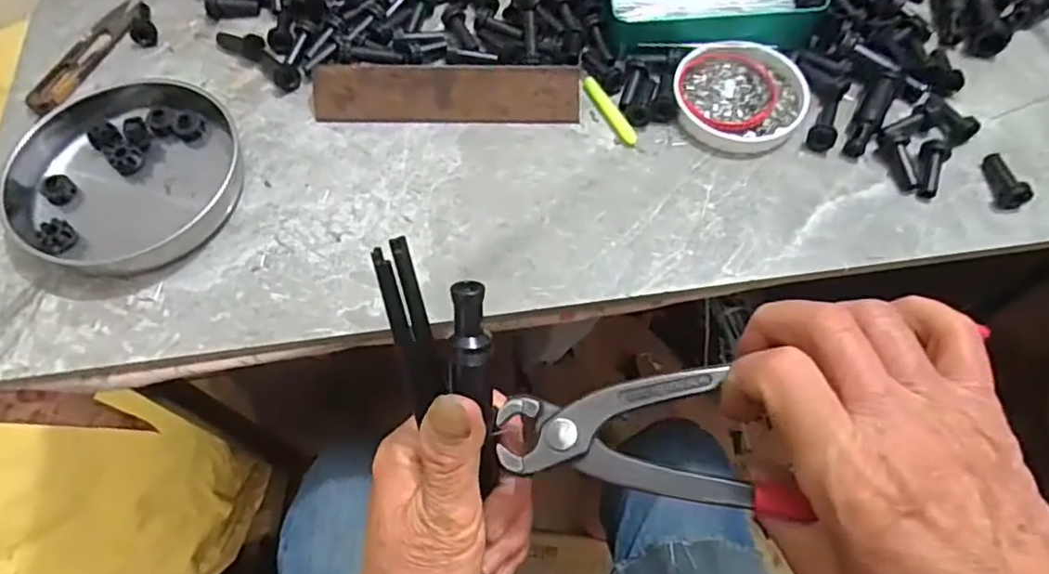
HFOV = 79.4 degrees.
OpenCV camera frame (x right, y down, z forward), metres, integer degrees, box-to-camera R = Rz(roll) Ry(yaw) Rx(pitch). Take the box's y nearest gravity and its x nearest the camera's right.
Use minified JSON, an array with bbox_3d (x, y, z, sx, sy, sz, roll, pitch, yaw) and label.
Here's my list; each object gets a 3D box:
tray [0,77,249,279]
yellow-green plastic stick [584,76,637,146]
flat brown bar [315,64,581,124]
[{"bbox_3d":[-0.253,-0.072,0.413,0.141,0.033,0.140,38,73,14],"label":"tray"},{"bbox_3d":[0.059,-0.124,0.439,0.010,0.005,0.061,-28,71,-10],"label":"yellow-green plastic stick"},{"bbox_3d":[-0.052,-0.131,0.430,0.178,0.008,0.036,0,106,0],"label":"flat brown bar"}]

